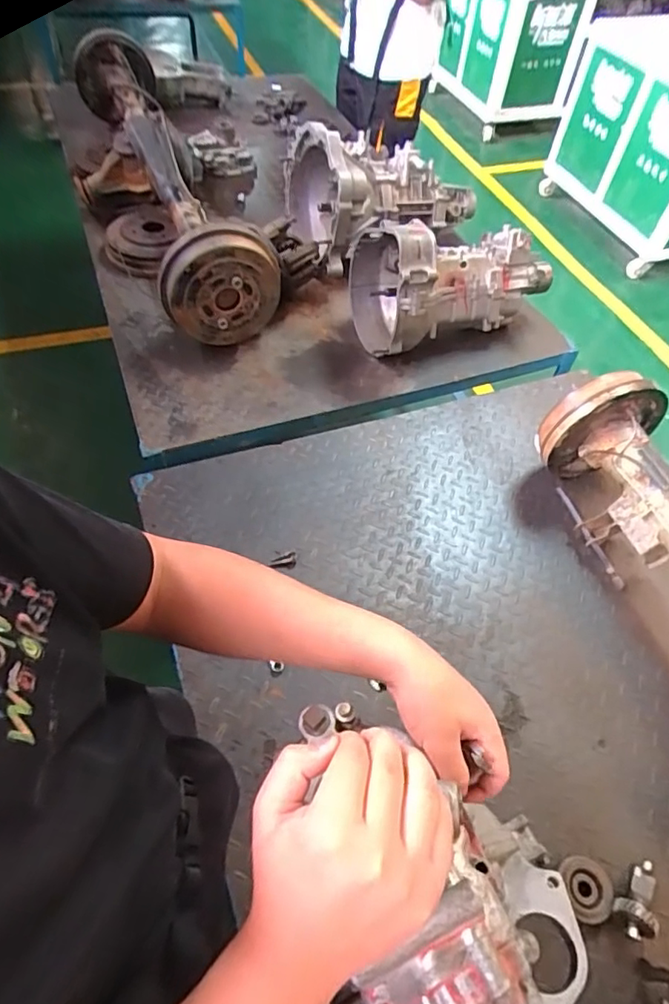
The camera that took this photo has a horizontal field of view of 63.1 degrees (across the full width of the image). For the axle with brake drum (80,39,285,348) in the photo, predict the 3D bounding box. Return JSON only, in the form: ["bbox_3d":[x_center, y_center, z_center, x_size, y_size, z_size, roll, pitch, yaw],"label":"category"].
[{"bbox_3d":[-0.492,-0.927,1.505,0.271,0.245,1.311,-19,58,-17],"label":"axle with brake drum"}]

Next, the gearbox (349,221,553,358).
[{"bbox_3d":[0.256,-0.548,1.284,0.446,0.292,0.288,-23,60,-20],"label":"gearbox"}]

